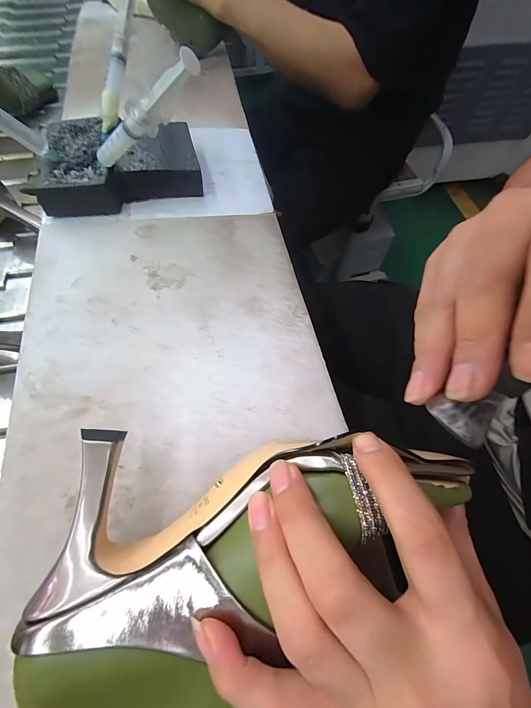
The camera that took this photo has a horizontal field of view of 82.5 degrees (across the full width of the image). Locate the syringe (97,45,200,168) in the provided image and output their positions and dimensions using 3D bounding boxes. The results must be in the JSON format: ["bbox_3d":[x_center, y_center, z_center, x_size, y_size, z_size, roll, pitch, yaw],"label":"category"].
[{"bbox_3d":[-0.108,-0.197,0.258,0.156,0.024,0.015,-4,55,42],"label":"syringe"}]

